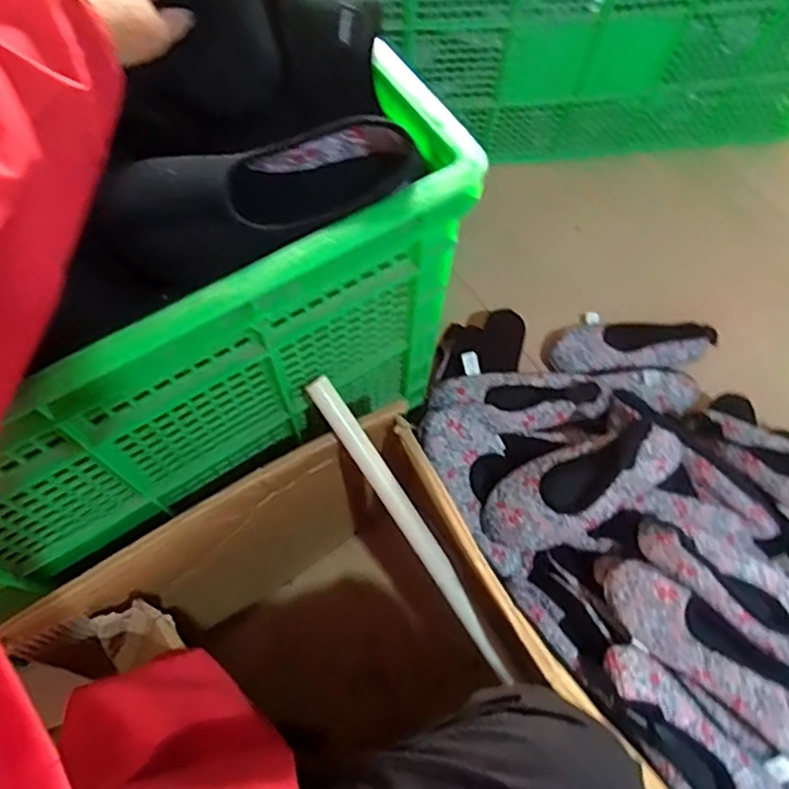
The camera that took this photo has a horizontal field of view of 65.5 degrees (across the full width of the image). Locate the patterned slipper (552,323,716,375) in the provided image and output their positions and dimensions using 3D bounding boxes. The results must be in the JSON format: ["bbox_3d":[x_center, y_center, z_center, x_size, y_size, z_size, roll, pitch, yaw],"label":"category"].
[{"bbox_3d":[0.381,-0.077,0.975,0.277,0.043,0.090,-8,65,-4],"label":"patterned slipper"}]

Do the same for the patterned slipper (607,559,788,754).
[{"bbox_3d":[0.353,0.284,0.675,0.260,0.047,0.078,39,70,16],"label":"patterned slipper"}]

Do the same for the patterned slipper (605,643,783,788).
[{"bbox_3d":[0.327,0.391,0.658,0.088,0.049,0.251,-40,71,-17],"label":"patterned slipper"}]

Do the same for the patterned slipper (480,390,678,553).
[{"bbox_3d":[0.232,0.112,0.773,0.252,0.060,0.111,-34,68,10],"label":"patterned slipper"}]

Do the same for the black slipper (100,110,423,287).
[{"bbox_3d":[-0.094,-0.148,0.456,0.235,0.077,0.094,-24,67,-25],"label":"black slipper"}]

